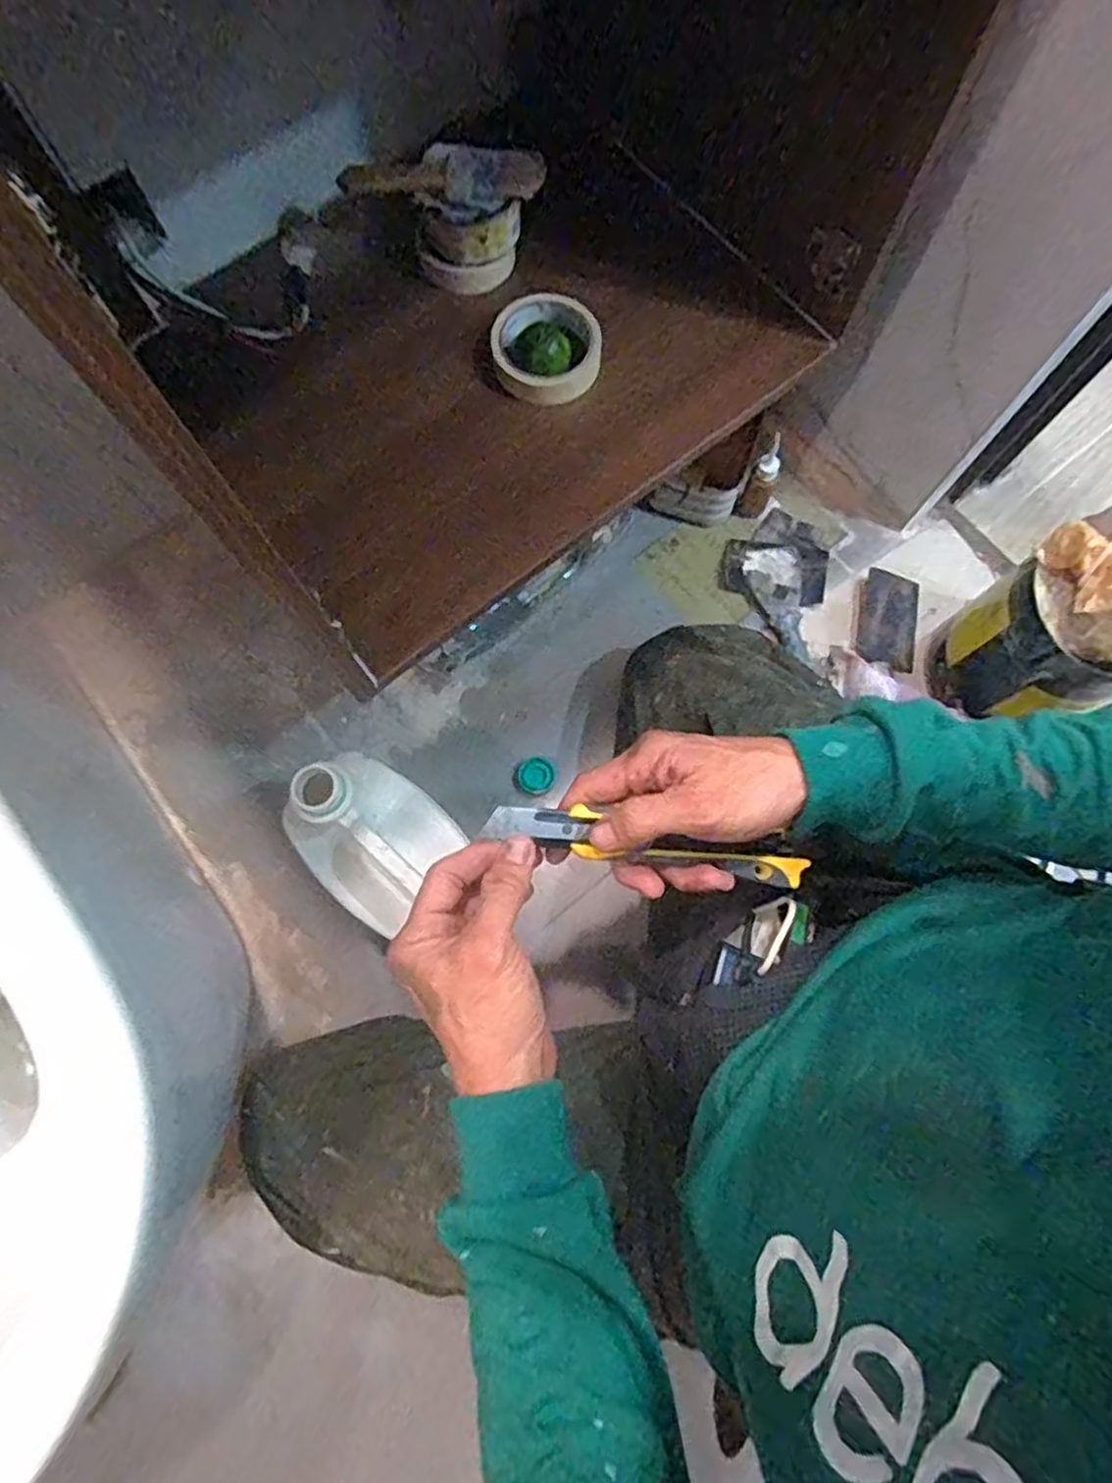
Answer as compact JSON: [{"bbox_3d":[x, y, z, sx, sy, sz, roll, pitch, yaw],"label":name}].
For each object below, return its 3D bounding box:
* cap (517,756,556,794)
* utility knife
[{"bbox_3d":[-0.022,0.037,0.814,0.042,0.007,0.040,0,76,0],"label":"cap"},{"bbox_3d":[0.054,0.059,0.407,0.188,0.011,0.024,12,74,-14],"label":"utility knife"}]

